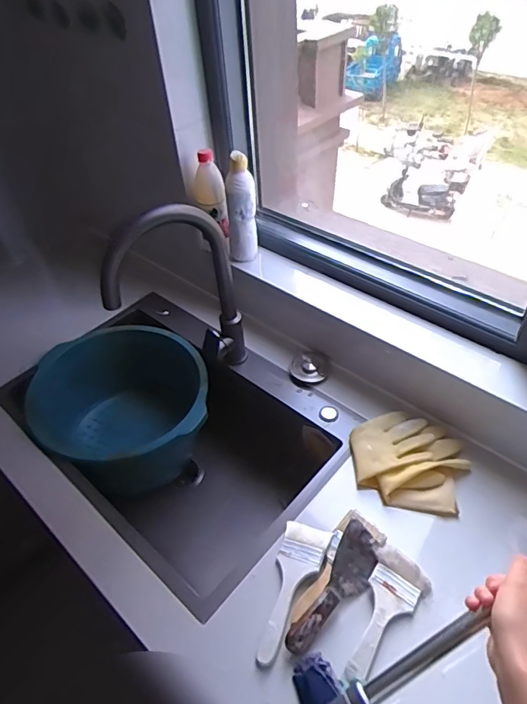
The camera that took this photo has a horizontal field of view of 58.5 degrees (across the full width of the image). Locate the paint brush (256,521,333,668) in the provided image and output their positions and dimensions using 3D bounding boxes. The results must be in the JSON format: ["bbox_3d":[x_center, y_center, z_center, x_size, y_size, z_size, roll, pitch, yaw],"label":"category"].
[{"bbox_3d":[0.043,0.344,0.684,0.068,0.015,0.197,11,48,16],"label":"paint brush"}]

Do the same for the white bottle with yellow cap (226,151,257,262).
[{"bbox_3d":[-0.047,-0.304,0.998,0.062,0.225,0.053,-3,46,2],"label":"white bottle with yellow cap"}]

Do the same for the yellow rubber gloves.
[{"bbox_3d":[0.249,0.185,0.821,0.190,0.030,0.172,15,49,19],"label":"yellow rubber gloves"}]

